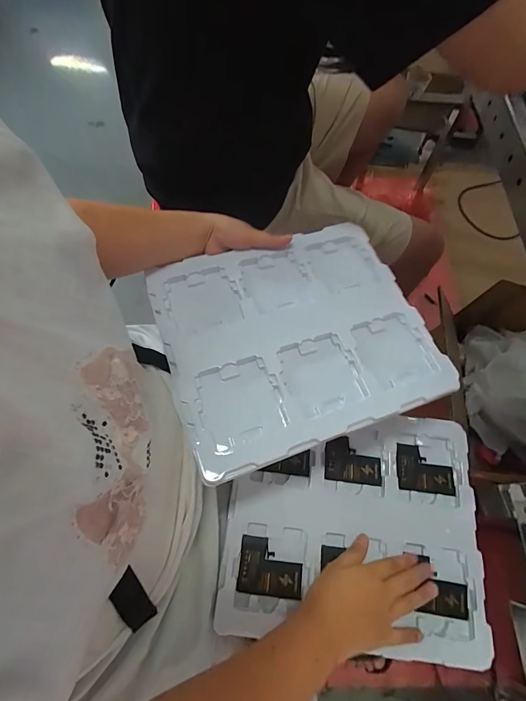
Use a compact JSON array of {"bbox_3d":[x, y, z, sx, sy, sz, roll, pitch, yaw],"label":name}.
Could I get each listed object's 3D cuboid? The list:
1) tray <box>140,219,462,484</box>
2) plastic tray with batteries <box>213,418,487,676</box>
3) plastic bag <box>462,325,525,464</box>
[{"bbox_3d":[0.041,-0.022,0.419,0.309,0.016,0.261,-18,69,-10],"label":"tray"},{"bbox_3d":[0.114,0.217,0.439,0.311,0.017,0.267,6,66,0],"label":"plastic tray with batteries"},{"bbox_3d":[0.550,0.083,0.736,0.198,0.113,0.331,13,67,3],"label":"plastic bag"}]

